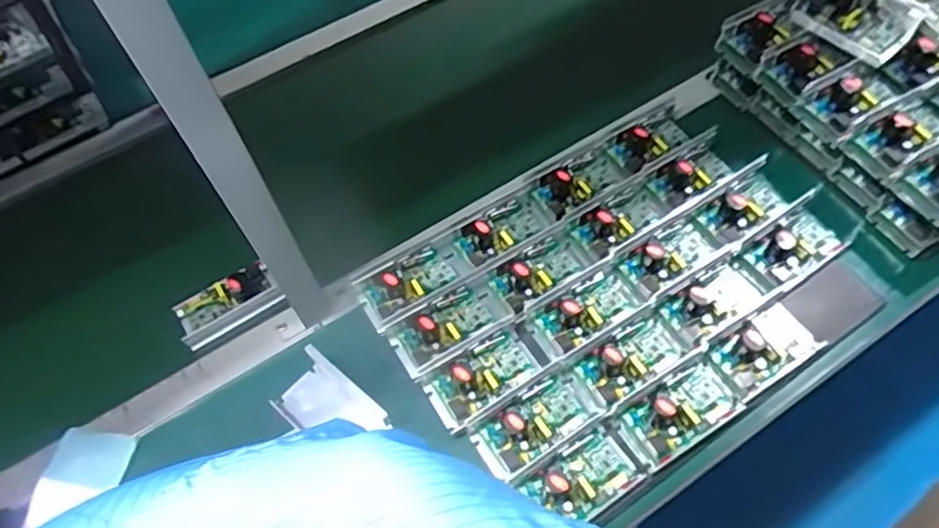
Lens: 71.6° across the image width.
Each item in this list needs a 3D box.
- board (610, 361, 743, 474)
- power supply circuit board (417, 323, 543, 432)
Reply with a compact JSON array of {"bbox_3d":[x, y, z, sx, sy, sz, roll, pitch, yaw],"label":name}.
[{"bbox_3d":[0.241,0.160,0.727,0.143,0.052,0.072,-28,61,-12],"label":"board"},{"bbox_3d":[0.020,0.124,0.751,0.123,0.047,0.069,-31,62,-14],"label":"power supply circuit board"}]

